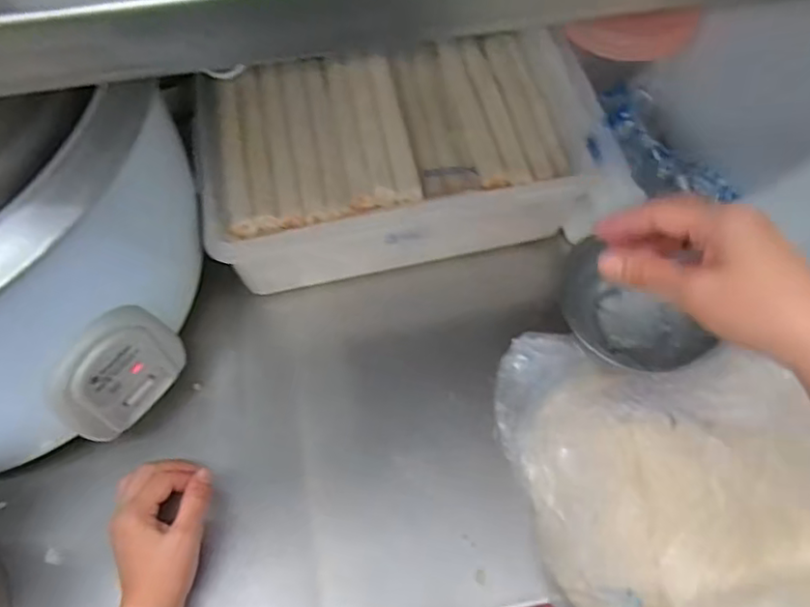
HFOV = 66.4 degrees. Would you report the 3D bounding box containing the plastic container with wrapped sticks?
[{"bbox_3d":[0.004,-0.141,0.631,0.388,0.101,0.230,-11,61,-5],"label":"plastic container with wrapped sticks"}]

